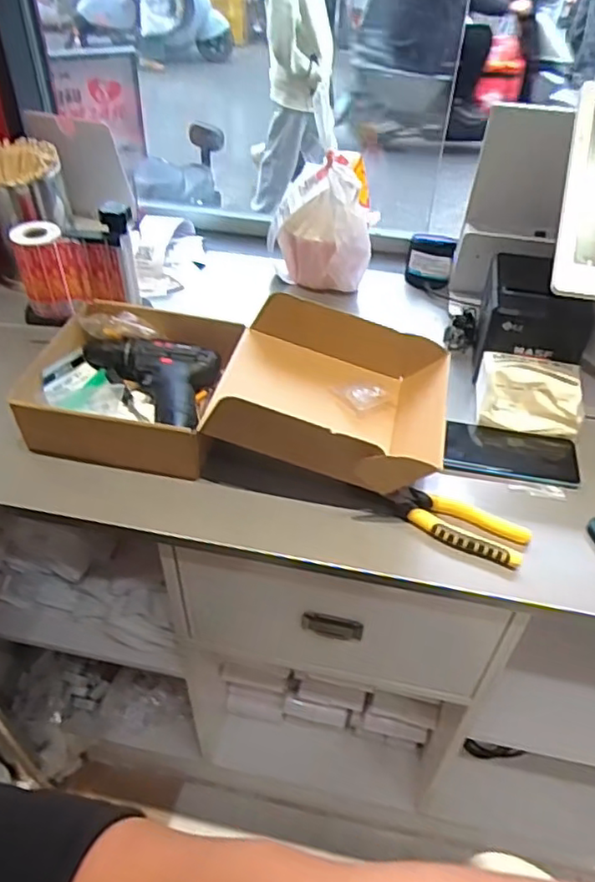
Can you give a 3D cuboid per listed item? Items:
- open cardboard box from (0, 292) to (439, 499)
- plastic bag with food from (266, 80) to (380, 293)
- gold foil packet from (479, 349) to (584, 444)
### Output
[{"bbox_3d":[-0.069,-0.068,0.765,0.480,0.105,0.244,11,45,9],"label":"open cardboard box"},{"bbox_3d":[0.044,-0.353,0.973,0.154,0.222,0.112,23,48,19],"label":"plastic bag with food"},{"bbox_3d":[0.286,-0.058,0.784,0.125,0.057,0.085,13,45,11],"label":"gold foil packet"}]

